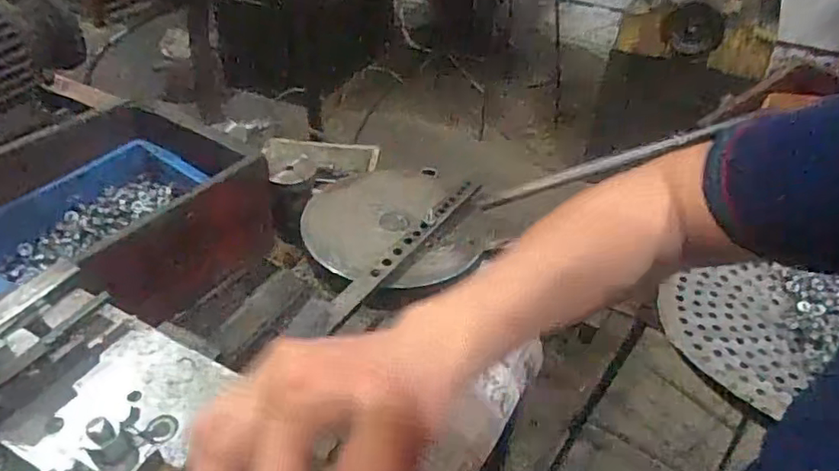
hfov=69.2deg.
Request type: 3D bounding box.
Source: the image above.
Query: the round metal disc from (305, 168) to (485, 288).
[{"bbox_3d":[-0.024,-0.011,0.630,0.182,0.017,0.183,1,40,-1],"label":"round metal disc"}]

